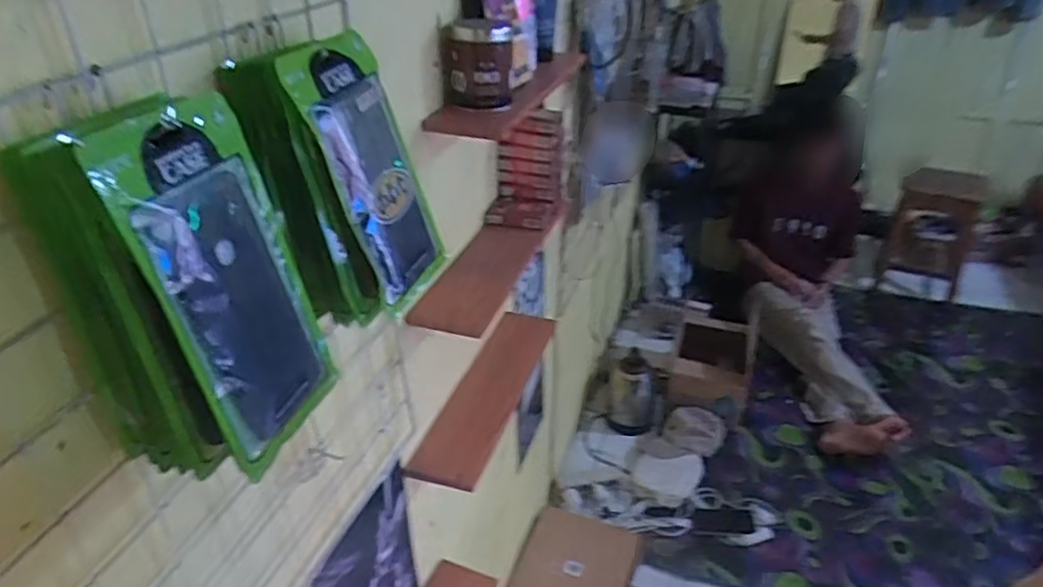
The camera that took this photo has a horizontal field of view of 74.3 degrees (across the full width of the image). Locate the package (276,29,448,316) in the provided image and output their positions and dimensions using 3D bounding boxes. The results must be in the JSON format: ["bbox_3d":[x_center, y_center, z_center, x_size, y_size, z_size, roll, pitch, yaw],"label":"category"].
[{"bbox_3d":[-0.118,-0.091,0.553,0.024,0.214,0.119,0,28,28],"label":"package"}]

